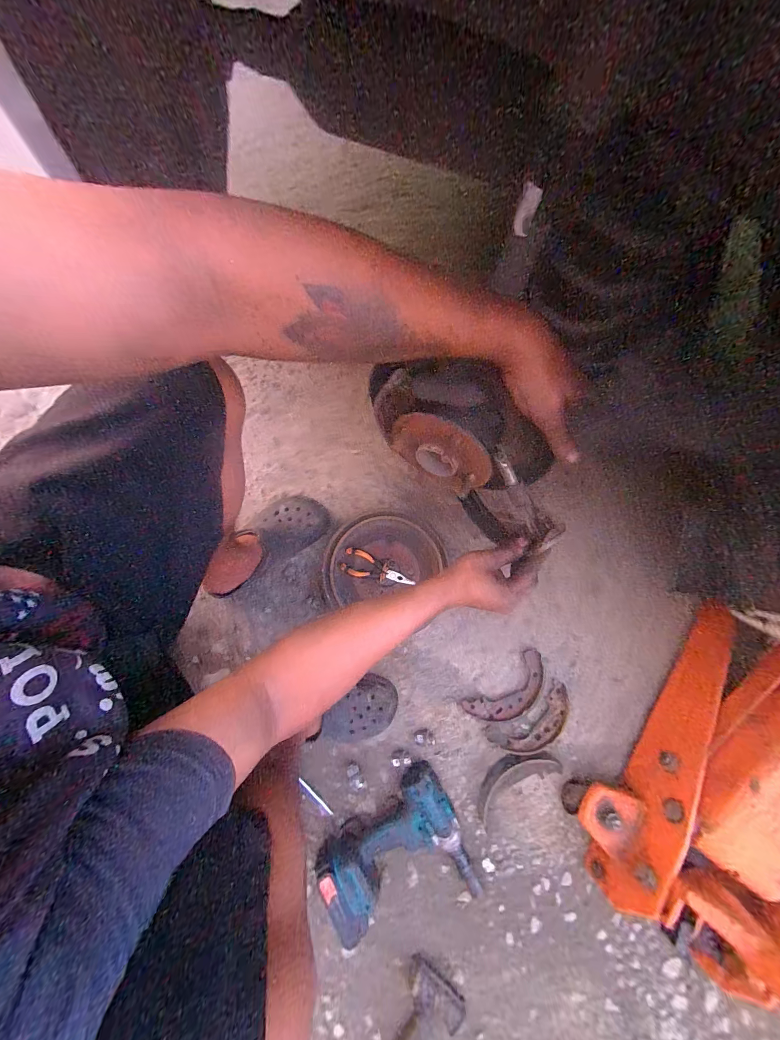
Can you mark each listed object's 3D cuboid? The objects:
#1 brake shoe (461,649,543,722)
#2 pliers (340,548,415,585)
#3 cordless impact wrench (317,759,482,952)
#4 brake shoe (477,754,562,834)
[{"bbox_3d":[0.232,0.330,0.645,0.183,0.032,0.065,-32,81,-11],"label":"brake shoe"},{"bbox_3d":[-0.024,0.103,0.680,0.148,0.012,0.053,21,76,0],"label":"pliers"},{"bbox_3d":[0.030,0.580,0.552,0.236,0.105,0.213,-34,82,-12],"label":"cordless impact wrench"},{"bbox_3d":[0.221,0.470,0.605,0.171,0.032,0.071,-32,81,-11],"label":"brake shoe"}]

